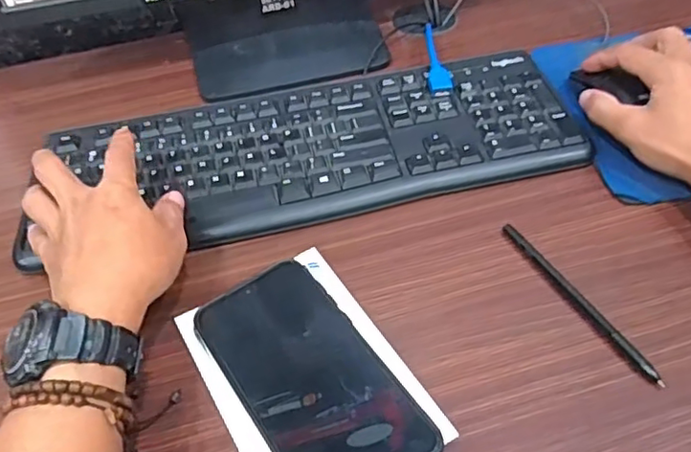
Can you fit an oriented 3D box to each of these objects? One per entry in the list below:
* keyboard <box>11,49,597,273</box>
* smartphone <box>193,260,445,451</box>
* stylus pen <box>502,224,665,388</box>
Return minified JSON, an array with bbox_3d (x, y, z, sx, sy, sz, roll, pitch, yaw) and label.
[{"bbox_3d":[-0.031,-0.061,0.480,0.421,0.021,0.152,-8,48,-1],"label":"keyboard"},{"bbox_3d":[-0.021,0.088,0.344,0.080,0.007,0.158,-28,53,-22],"label":"smartphone"},{"bbox_3d":[0.147,0.045,0.375,0.006,0.007,0.138,-24,50,-15],"label":"stylus pen"}]

